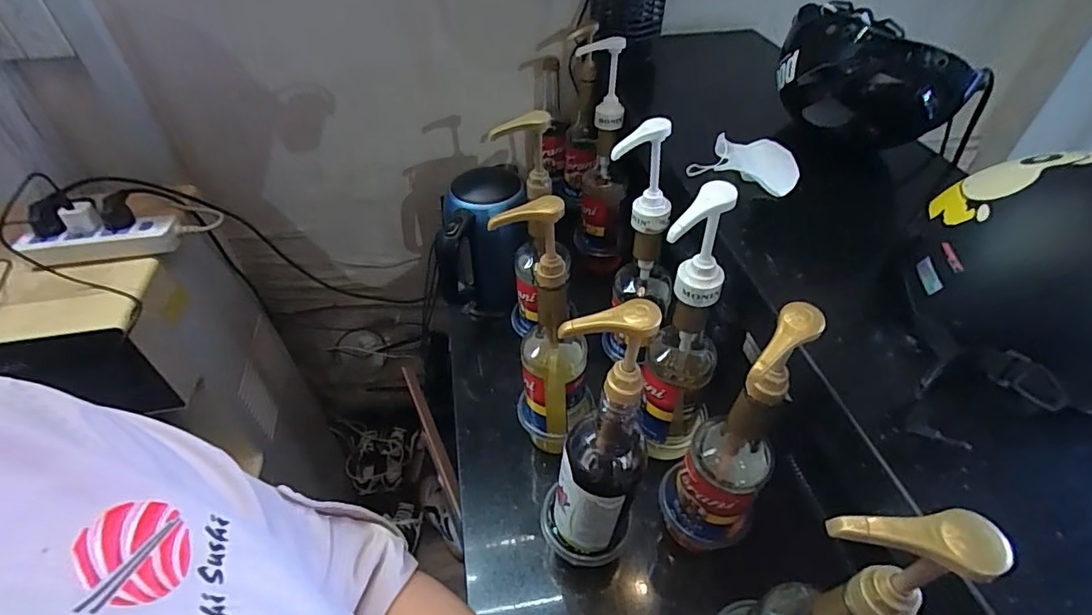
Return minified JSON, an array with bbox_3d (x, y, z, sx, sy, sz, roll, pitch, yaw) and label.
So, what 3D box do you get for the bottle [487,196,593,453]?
[{"bbox_3d":[0.003,0.053,0.586,0.093,0.382,0.072,-1,45,0],"label":"bottle"}]

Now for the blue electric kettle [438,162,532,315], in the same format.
[{"bbox_3d":[-0.091,-0.089,0.830,0.128,0.215,0.148,1,45,2],"label":"blue electric kettle"}]

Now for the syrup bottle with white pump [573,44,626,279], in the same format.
[{"bbox_3d":[0.088,-0.222,0.832,0.090,0.368,0.099,10,46,11],"label":"syrup bottle with white pump"}]

